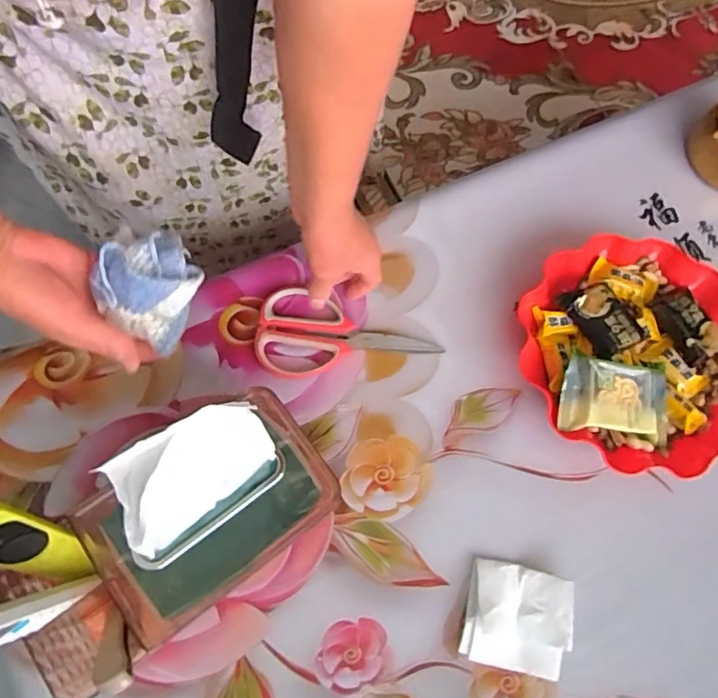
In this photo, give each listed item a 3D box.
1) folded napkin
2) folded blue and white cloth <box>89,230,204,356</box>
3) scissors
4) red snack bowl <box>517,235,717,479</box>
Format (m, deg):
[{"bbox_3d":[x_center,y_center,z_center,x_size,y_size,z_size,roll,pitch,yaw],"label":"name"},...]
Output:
[{"bbox_3d":[0.136,0.230,0.455,0.085,0.020,0.082,13,72,3],"label":"folded napkin"},{"bbox_3d":[-0.155,-0.045,0.402,0.068,0.052,0.072,-35,76,-12],"label":"folded blue and white cloth"},{"bbox_3d":[-0.012,-0.012,0.538,0.177,0.010,0.092,7,72,-4],"label":"scissors"},{"bbox_3d":[0.272,0.002,0.526,0.222,0.047,0.227,0,72,-1],"label":"red snack bowl"}]

